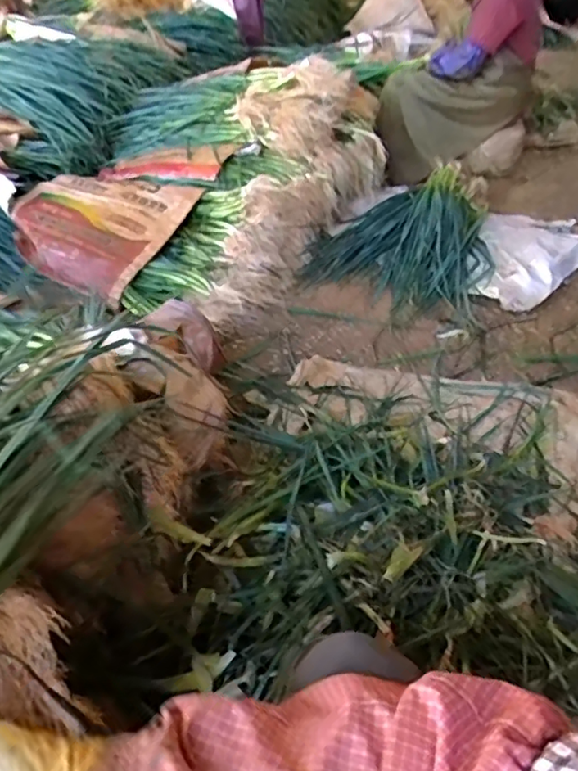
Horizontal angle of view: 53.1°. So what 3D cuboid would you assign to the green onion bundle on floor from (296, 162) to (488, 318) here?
[{"bbox_3d":[0.371,-0.519,1.843,0.514,0.176,0.748,11,41,14],"label":"green onion bundle on floor"}]

